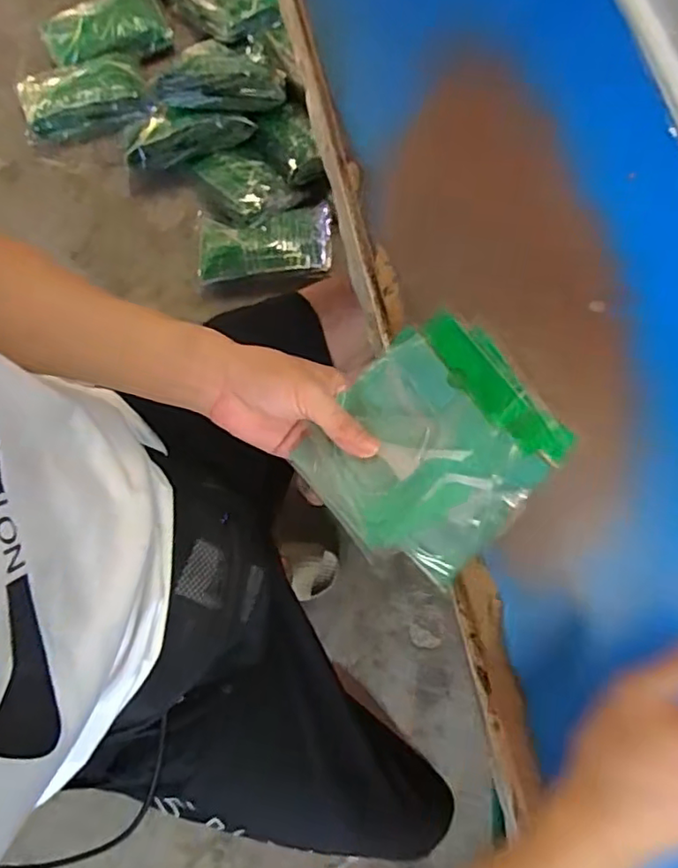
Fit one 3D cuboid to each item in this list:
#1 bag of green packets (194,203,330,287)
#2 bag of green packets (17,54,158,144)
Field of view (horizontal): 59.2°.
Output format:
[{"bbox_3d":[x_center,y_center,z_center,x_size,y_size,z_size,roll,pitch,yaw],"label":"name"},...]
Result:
[{"bbox_3d":[-0.150,-0.383,1.213,0.265,0.058,0.151,-4,76,-3],"label":"bag of green packets"},{"bbox_3d":[-0.575,-0.759,1.344,0.293,0.060,0.178,-11,76,-5],"label":"bag of green packets"}]

